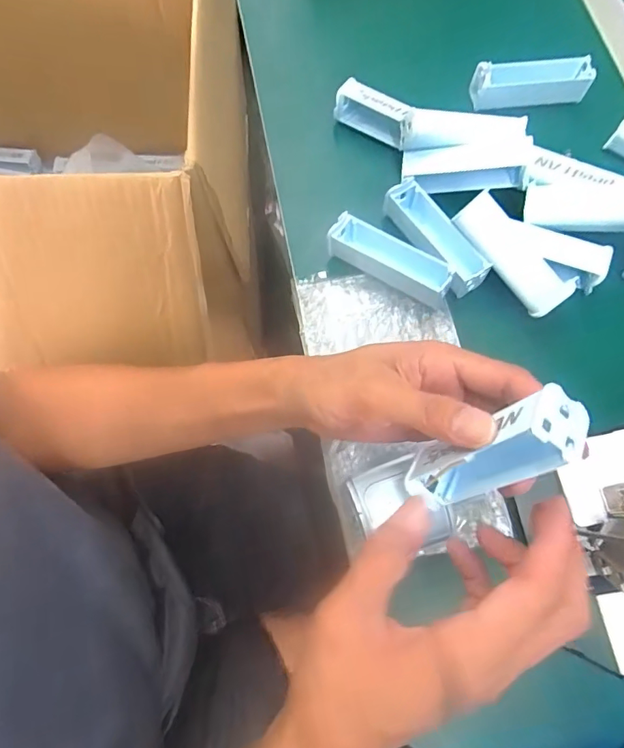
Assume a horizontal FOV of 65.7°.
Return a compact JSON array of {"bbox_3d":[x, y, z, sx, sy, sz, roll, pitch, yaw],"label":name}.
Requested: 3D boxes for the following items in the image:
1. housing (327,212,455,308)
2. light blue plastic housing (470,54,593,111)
[{"bbox_3d":[0.063,-0.092,0.383,0.099,0.029,0.031,27,75,9],"label":"housing"},{"bbox_3d":[0.197,-0.263,0.435,0.103,0.036,0.022,-3,72,0],"label":"light blue plastic housing"}]

